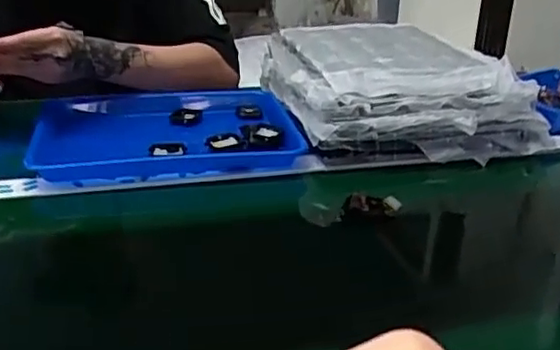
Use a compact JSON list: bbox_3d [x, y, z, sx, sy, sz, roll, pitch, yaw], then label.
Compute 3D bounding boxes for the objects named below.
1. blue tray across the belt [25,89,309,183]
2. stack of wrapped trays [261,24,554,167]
[{"bbox_3d":[-0.152,-0.064,0.854,0.315,0.031,0.255,-3,26,-11],"label":"blue tray across the belt"},{"bbox_3d":[0.149,-0.131,0.909,0.296,0.088,0.331,-5,27,-14],"label":"stack of wrapped trays"}]

